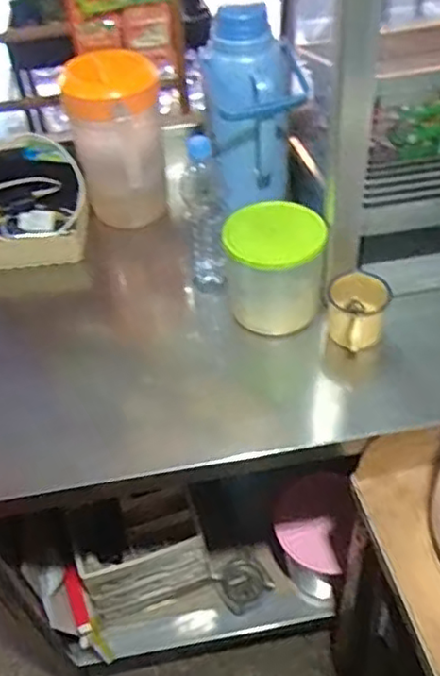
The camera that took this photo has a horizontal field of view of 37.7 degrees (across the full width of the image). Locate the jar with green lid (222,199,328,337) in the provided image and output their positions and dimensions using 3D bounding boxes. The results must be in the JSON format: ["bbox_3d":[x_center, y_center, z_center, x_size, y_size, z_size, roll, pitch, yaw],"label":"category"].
[{"bbox_3d":[0.081,-0.100,0.944,0.146,0.158,0.116,3,46,8],"label":"jar with green lid"}]

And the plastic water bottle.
[{"bbox_3d":[-0.023,-0.186,0.971,0.063,0.251,0.058,-4,46,1],"label":"plastic water bottle"}]

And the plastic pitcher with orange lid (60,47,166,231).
[{"bbox_3d":[-0.170,-0.325,1.090,0.147,0.275,0.161,-12,46,-6],"label":"plastic pitcher with orange lid"}]

